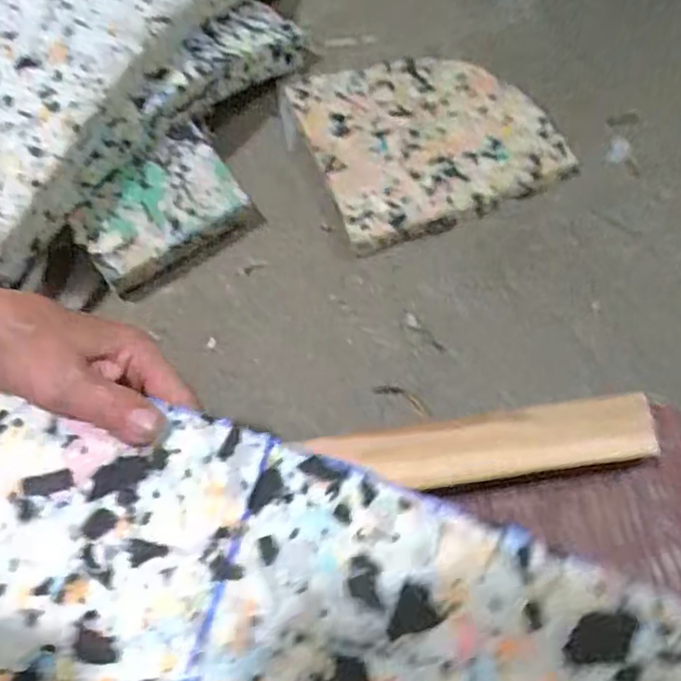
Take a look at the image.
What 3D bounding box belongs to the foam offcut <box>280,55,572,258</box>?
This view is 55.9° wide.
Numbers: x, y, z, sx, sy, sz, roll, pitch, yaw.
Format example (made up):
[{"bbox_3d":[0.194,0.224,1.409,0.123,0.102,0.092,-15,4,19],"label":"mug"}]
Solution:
[{"bbox_3d":[0.091,-0.223,0.694,0.244,0.032,0.248,-19,59,-7],"label":"foam offcut"}]

